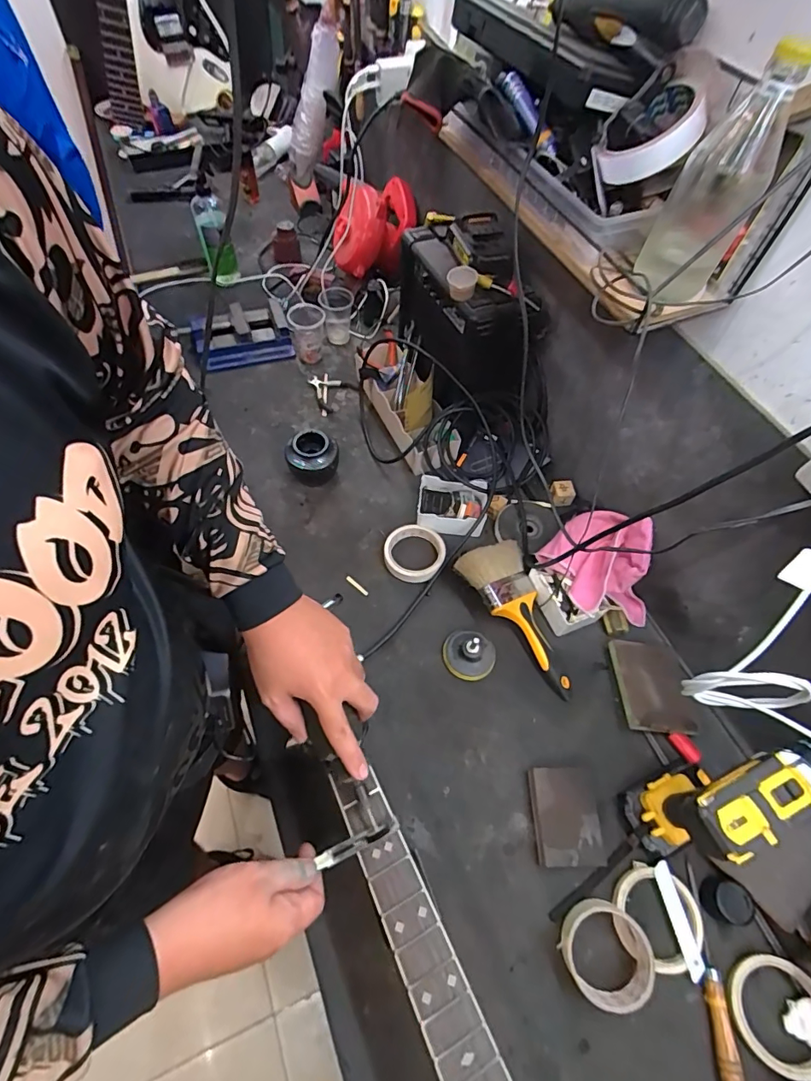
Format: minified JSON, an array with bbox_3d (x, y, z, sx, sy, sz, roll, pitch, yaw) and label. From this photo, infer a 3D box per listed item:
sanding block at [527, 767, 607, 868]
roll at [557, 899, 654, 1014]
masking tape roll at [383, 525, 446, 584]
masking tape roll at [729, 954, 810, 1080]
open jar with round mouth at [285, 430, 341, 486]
[{"bbox_3d":[0.188,0.326,0.572,0.071,0.028,0.100,1,59,-3],"label":"sanding block"},{"bbox_3d":[0.205,0.424,0.496,0.080,0.040,0.083,2,59,-3],"label":"roll"},{"bbox_3d":[0.014,0.021,0.751,0.093,0.020,0.094,2,59,-3],"label":"masking tape roll"},{"bbox_3d":[0.383,0.481,0.492,0.094,0.026,0.090,15,59,5],"label":"masking tape roll"},{"bbox_3d":[-0.157,-0.139,0.814,0.085,0.067,0.077,-8,60,-9],"label":"open jar with round mouth"}]

